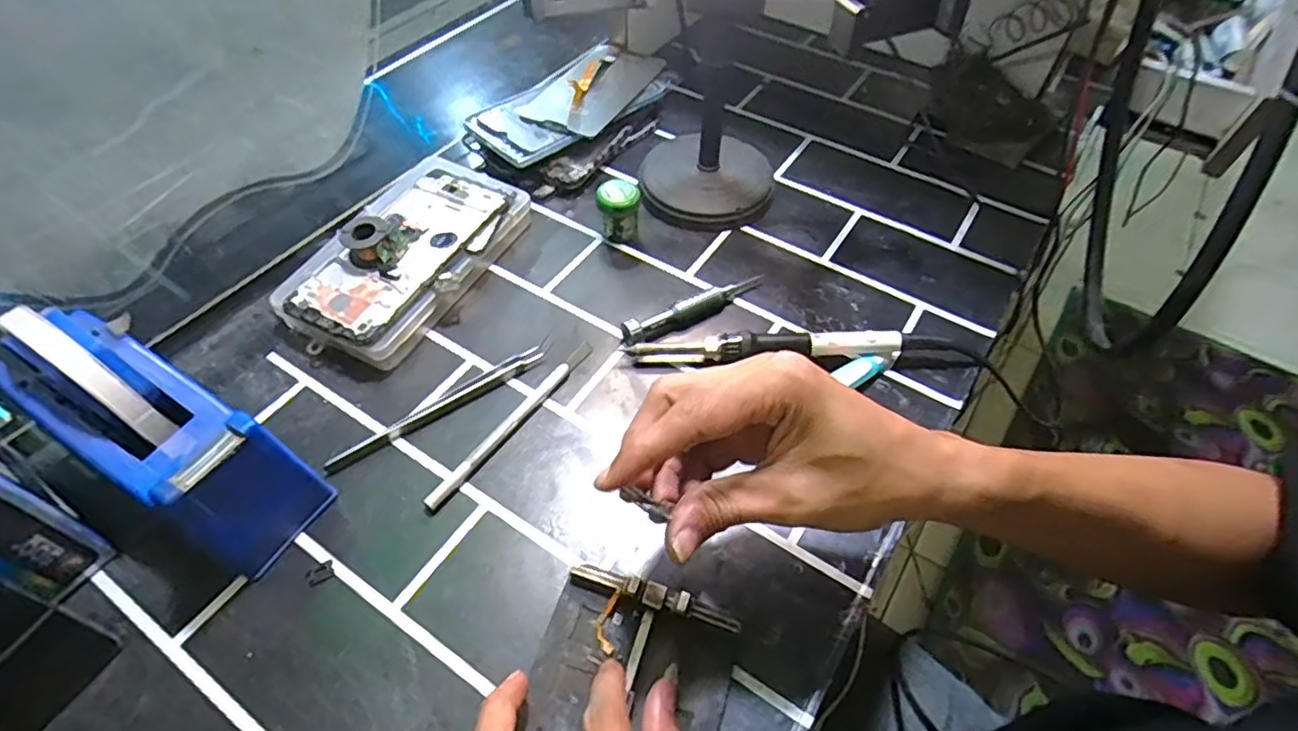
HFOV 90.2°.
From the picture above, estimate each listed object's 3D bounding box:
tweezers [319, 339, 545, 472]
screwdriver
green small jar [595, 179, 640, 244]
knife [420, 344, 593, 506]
[{"bbox_3d":[-0.126,0.021,0.395,0.145,0.011,0.012,-30,58,-21],"label":"tweezers"},{"bbox_3d":[0.033,-0.040,0.439,0.110,0.019,0.016,-26,57,-19],"label":"screwdriver"},{"bbox_3d":[-0.023,-0.112,0.480,0.030,0.044,0.026,0,53,-1],"label":"green small jar"},{"bbox_3d":[-0.080,0.032,0.388,0.009,0.008,0.138,29,58,20],"label":"knife"}]

